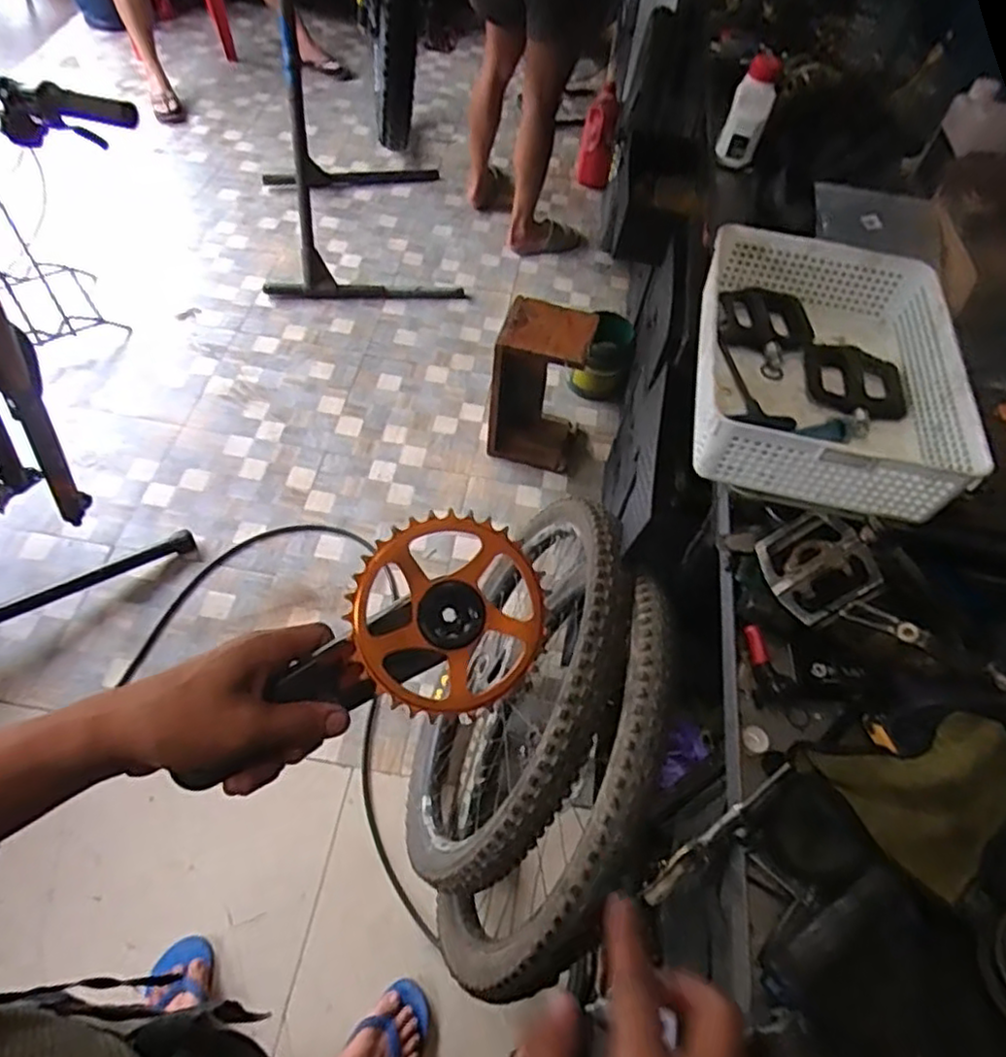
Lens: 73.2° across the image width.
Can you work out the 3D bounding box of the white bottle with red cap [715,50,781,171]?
[{"bbox_3d":[0.402,-0.680,1.109,0.064,0.162,0.043,24,32,11],"label":"white bottle with red cap"}]

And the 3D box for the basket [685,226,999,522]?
[{"bbox_3d":[0.329,-0.175,0.701,0.242,0.073,0.324,13,56,3],"label":"basket"}]

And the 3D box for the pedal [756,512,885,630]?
[{"bbox_3d":[0.304,0.035,0.651,0.097,0.028,0.100,-41,49,19],"label":"pedal"}]

